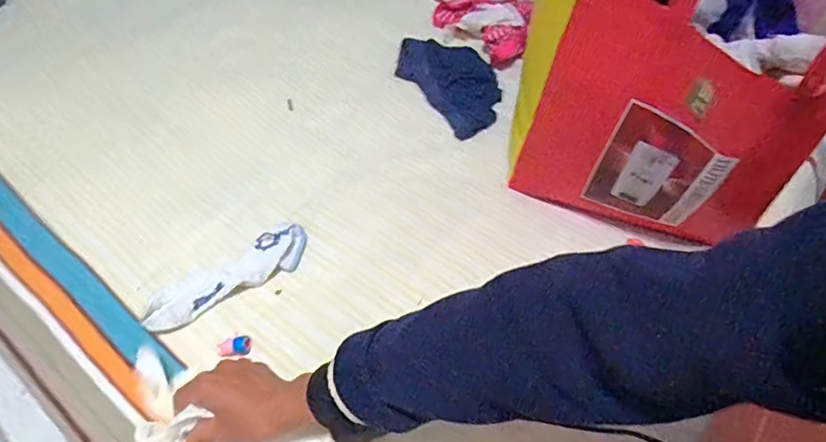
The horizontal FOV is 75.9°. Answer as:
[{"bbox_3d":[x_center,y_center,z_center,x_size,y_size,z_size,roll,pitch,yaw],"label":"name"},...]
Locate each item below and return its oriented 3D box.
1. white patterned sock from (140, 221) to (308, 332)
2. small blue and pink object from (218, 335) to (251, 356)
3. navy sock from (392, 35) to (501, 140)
[{"bbox_3d":[-0.210,0.062,0.605,0.191,0.022,0.053,-30,60,-21],"label":"white patterned sock"},{"bbox_3d":[-0.186,0.131,0.552,0.031,0.015,0.018,-5,55,-5],"label":"small blue and pink object"},{"bbox_3d":[0.063,-0.220,0.814,0.117,0.016,0.190,-38,71,-9],"label":"navy sock"}]

